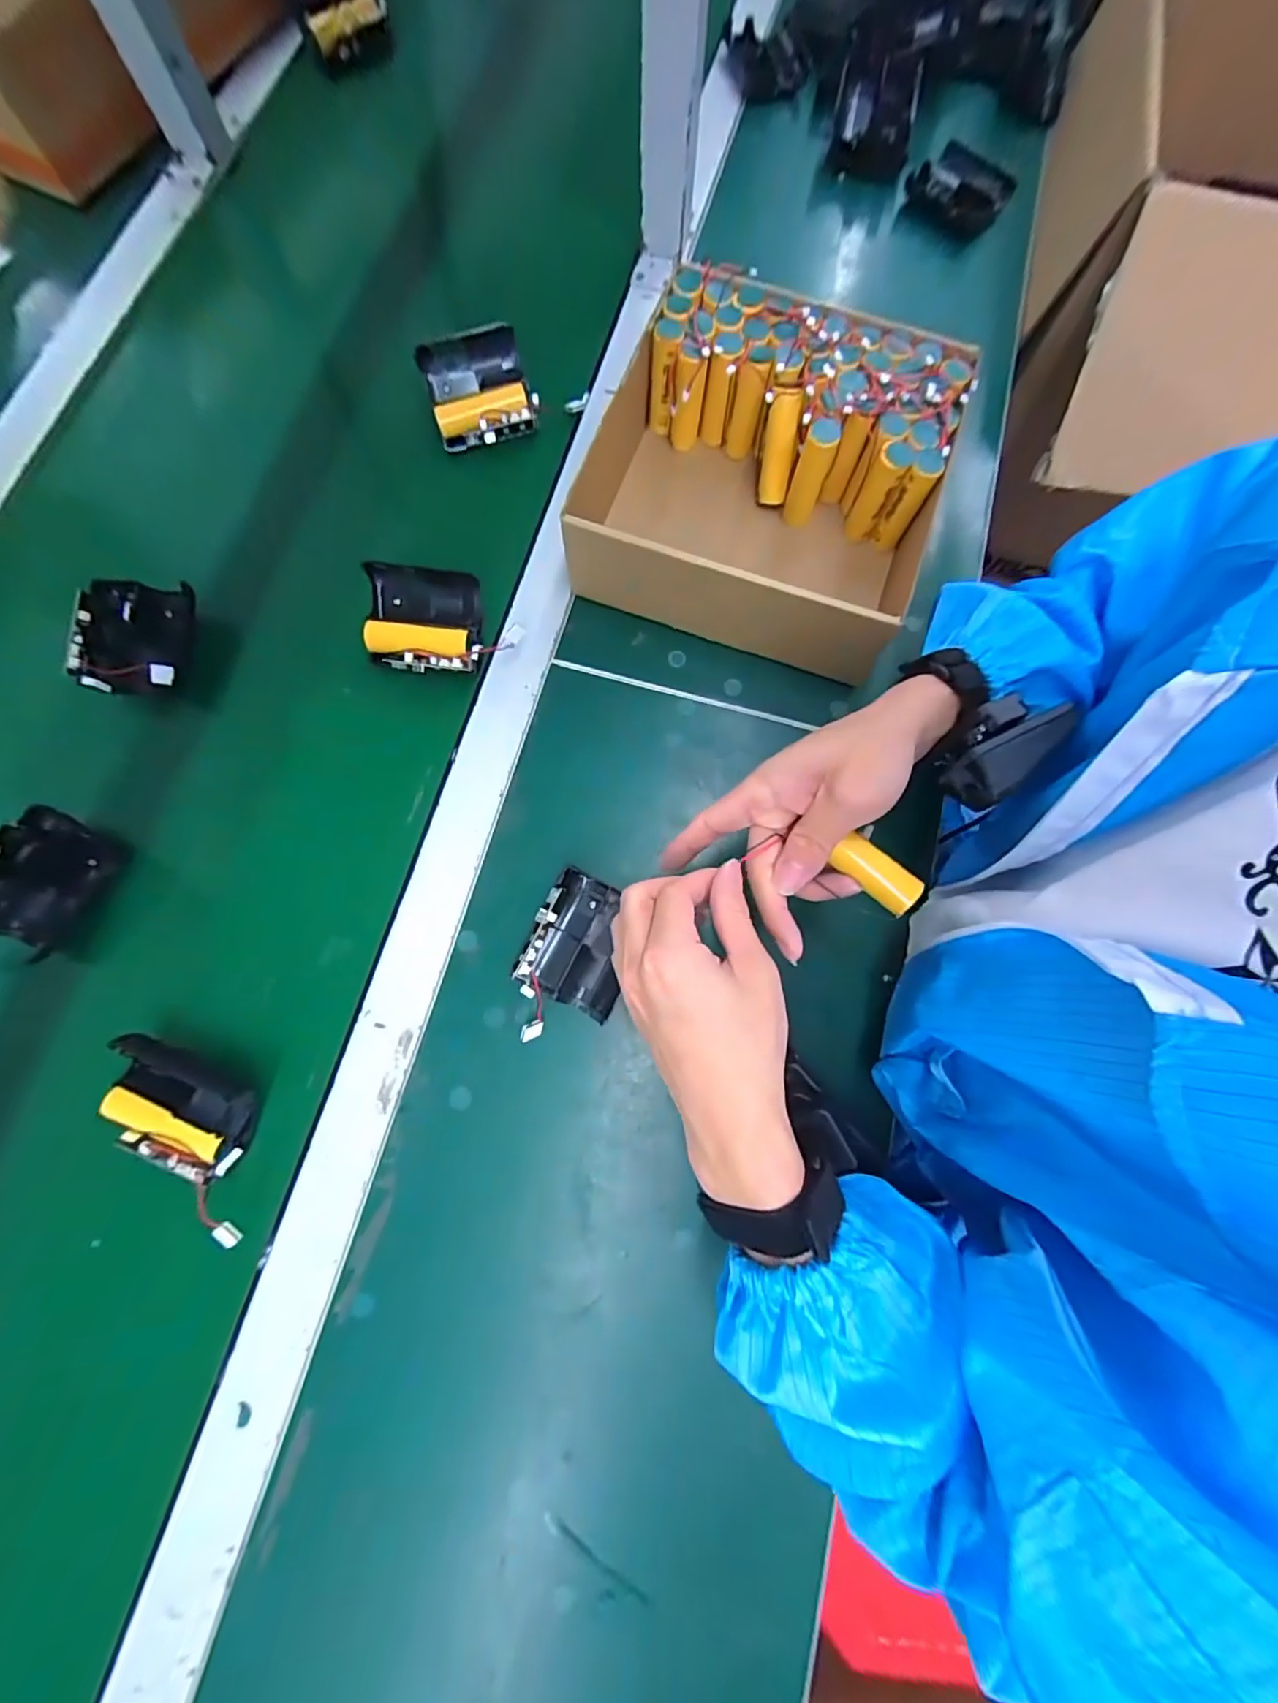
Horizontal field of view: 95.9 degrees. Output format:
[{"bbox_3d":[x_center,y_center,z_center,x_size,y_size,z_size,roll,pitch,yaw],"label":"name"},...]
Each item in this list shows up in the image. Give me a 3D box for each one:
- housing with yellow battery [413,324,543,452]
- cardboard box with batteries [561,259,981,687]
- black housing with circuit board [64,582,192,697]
[{"bbox_3d":[-0.125,-0.363,0.453,0.080,0.041,0.063,-18,77,-6],"label":"housing with yellow battery"},{"bbox_3d":[0.098,-0.269,0.419,0.230,0.088,0.230,18,76,3],"label":"cardboard box with batteries"},{"bbox_3d":[-0.355,-0.153,0.404,0.065,0.031,0.084,-2,76,-2],"label":"black housing with circuit board"}]

